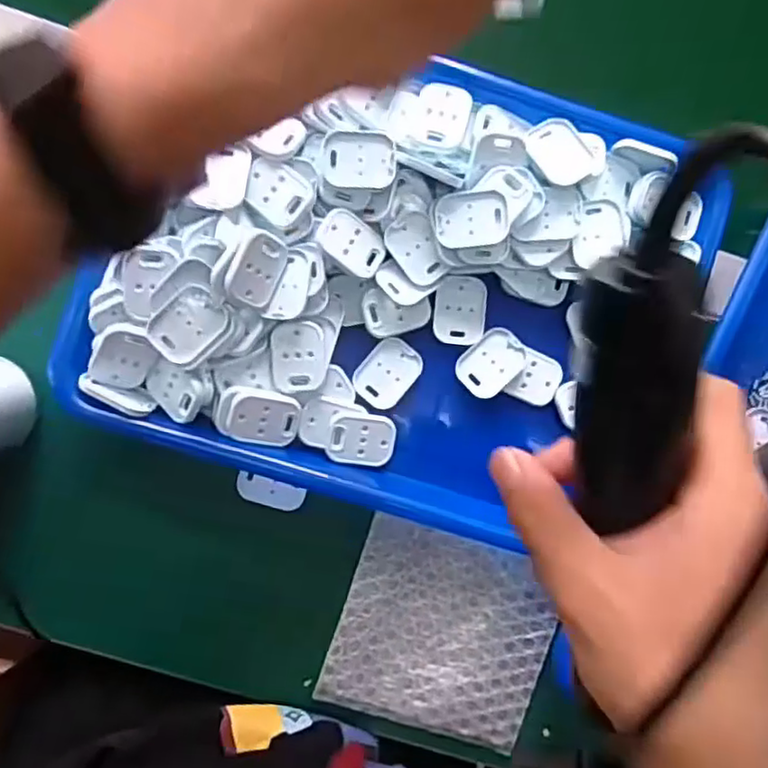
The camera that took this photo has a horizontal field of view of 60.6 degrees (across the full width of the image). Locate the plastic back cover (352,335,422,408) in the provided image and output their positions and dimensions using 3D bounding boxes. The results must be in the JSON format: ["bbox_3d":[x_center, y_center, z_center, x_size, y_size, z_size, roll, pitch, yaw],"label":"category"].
[{"bbox_3d":[0.002,-0.007,0.383,0.030,0.004,0.040,37,87,-3],"label":"plastic back cover"}]

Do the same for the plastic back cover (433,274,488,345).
[{"bbox_3d":[0.045,-0.044,0.386,0.029,0.004,0.040,6,89,-5],"label":"plastic back cover"}]

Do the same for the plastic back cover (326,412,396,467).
[{"bbox_3d":[-0.012,0.032,0.378,0.036,0.010,0.030,9,89,-5],"label":"plastic back cover"}]

